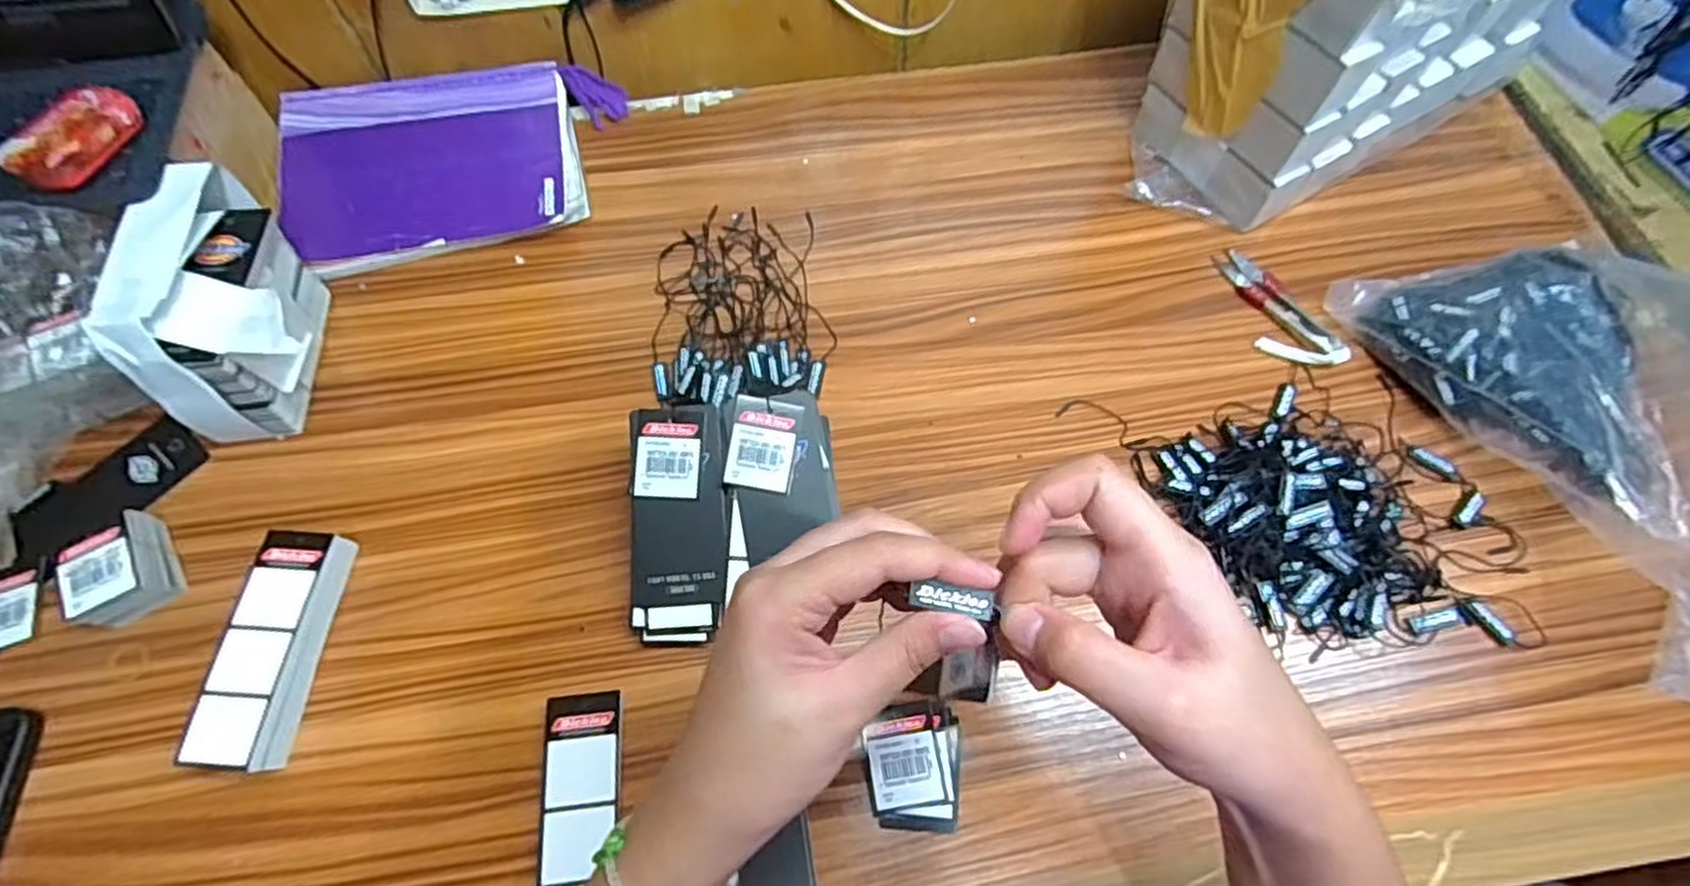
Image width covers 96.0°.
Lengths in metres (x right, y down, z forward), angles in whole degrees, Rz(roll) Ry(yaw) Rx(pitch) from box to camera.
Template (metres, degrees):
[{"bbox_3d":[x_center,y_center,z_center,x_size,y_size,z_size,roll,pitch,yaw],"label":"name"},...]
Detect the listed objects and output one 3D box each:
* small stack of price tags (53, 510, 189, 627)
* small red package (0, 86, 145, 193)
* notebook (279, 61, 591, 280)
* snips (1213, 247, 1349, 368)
[{"bbox_3d":[-0.400,0.070,0.419,0.040,0.034,0.052,-28,67,-12],"label":"small stack of price tags"},{"bbox_3d":[-0.428,-0.169,0.422,0.038,0.022,0.070,20,66,9],"label":"small red package"},{"bbox_3d":[-0.300,-0.204,0.555,0.202,0.030,0.152,-14,65,-6],"label":"notebook"},{"bbox_3d":[0.287,-0.090,0.515,0.043,0.011,0.105,-22,66,-10],"label":"snips"}]

